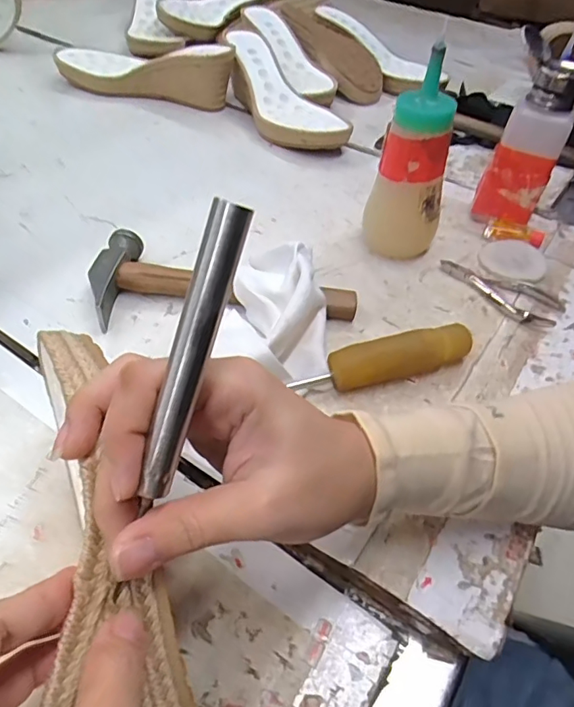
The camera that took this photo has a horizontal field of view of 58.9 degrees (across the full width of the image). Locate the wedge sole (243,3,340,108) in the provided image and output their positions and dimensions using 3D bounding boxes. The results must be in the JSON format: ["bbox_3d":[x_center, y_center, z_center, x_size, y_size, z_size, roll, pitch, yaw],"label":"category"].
[{"bbox_3d":[0.004,-0.405,0.696,0.063,0.038,0.229,-19,63,-22],"label":"wedge sole"}]

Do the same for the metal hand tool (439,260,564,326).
[{"bbox_3d":[0.179,-0.055,0.428,0.043,0.009,0.102,-32,57,-31],"label":"metal hand tool"}]

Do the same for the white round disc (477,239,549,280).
[{"bbox_3d":[0.204,-0.085,0.458,0.057,0.008,0.058,3,46,-3],"label":"white round disc"}]

